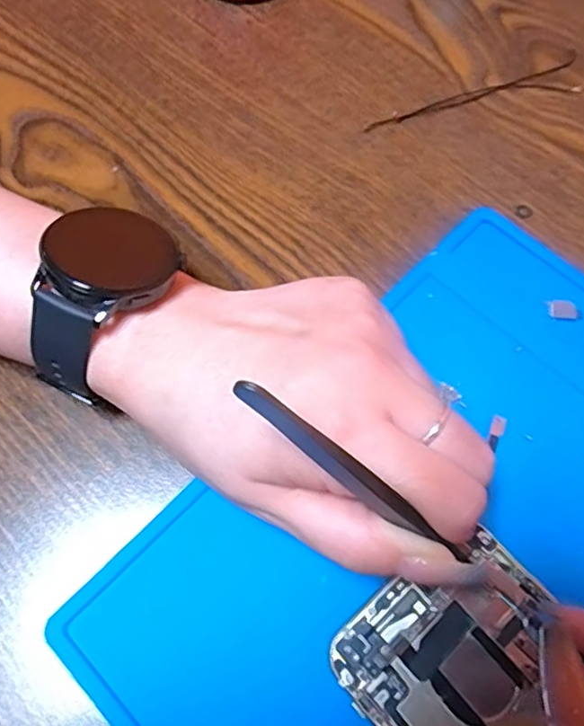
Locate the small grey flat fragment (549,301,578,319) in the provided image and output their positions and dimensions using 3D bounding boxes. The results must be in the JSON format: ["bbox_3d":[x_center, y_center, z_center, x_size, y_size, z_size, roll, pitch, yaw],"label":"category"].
[{"bbox_3d":[0.105,-0.021,0.231,0.010,0.004,0.007,4,73,3],"label":"small grey flat fragment"}]

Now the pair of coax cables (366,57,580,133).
[{"bbox_3d":[0.087,-0.120,0.274,0.108,0.004,0.019,-21,68,-9],"label":"pair of coax cables"}]

